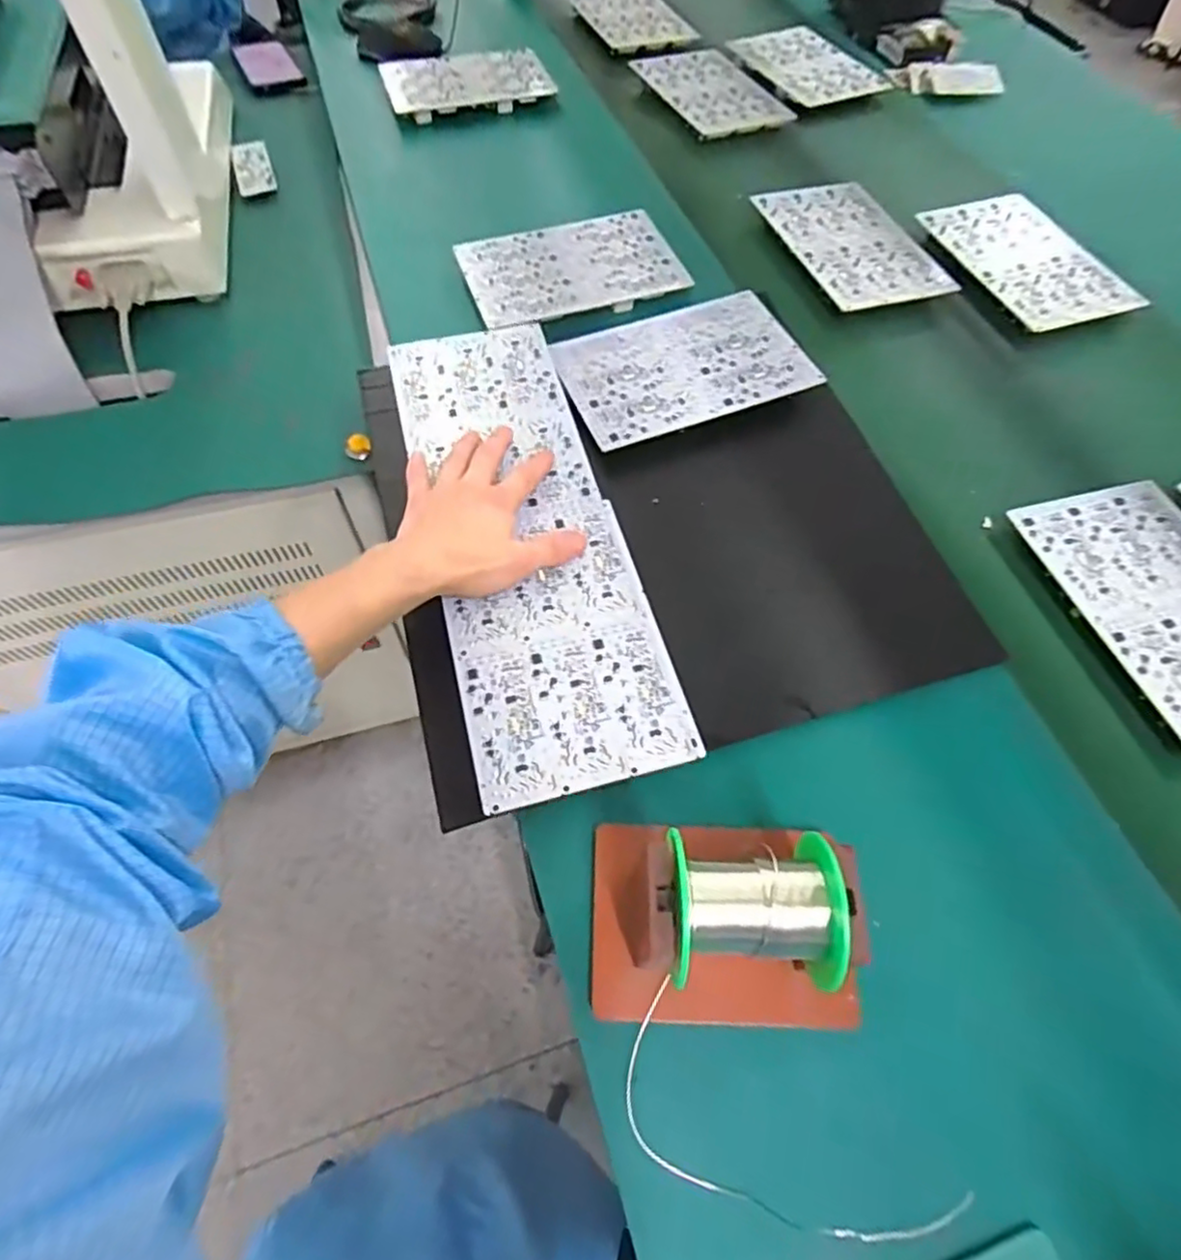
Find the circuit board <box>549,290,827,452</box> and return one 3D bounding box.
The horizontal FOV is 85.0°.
[{"bbox_3d":[0.080,-0.234,0.568,0.208,0.006,0.133,-20,64,-11],"label":"circuit board"}]

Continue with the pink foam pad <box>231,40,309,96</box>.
[{"bbox_3d":[-0.468,-0.820,0.931,0.076,0.006,0.147,-24,64,-16],"label":"pink foam pad"}]

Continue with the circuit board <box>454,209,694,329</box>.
[{"bbox_3d":[-0.021,-0.357,0.648,0.204,0.029,0.134,-19,63,-14],"label":"circuit board"}]

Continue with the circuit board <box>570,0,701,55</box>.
[{"bbox_3d":[0.056,-0.894,0.937,0.120,0.011,0.203,-23,67,-7],"label":"circuit board"}]

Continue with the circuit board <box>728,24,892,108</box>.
[{"bbox_3d":[0.300,-0.770,0.880,0.136,0.014,0.187,-26,65,-17],"label":"circuit board"}]

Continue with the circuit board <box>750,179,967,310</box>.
[{"bbox_3d":[0.274,-0.412,0.678,0.134,0.005,0.199,-17,63,-12],"label":"circuit board"}]

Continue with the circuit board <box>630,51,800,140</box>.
[{"bbox_3d":[0.158,-0.699,0.836,0.144,0.016,0.206,-20,63,-14],"label":"circuit board"}]

